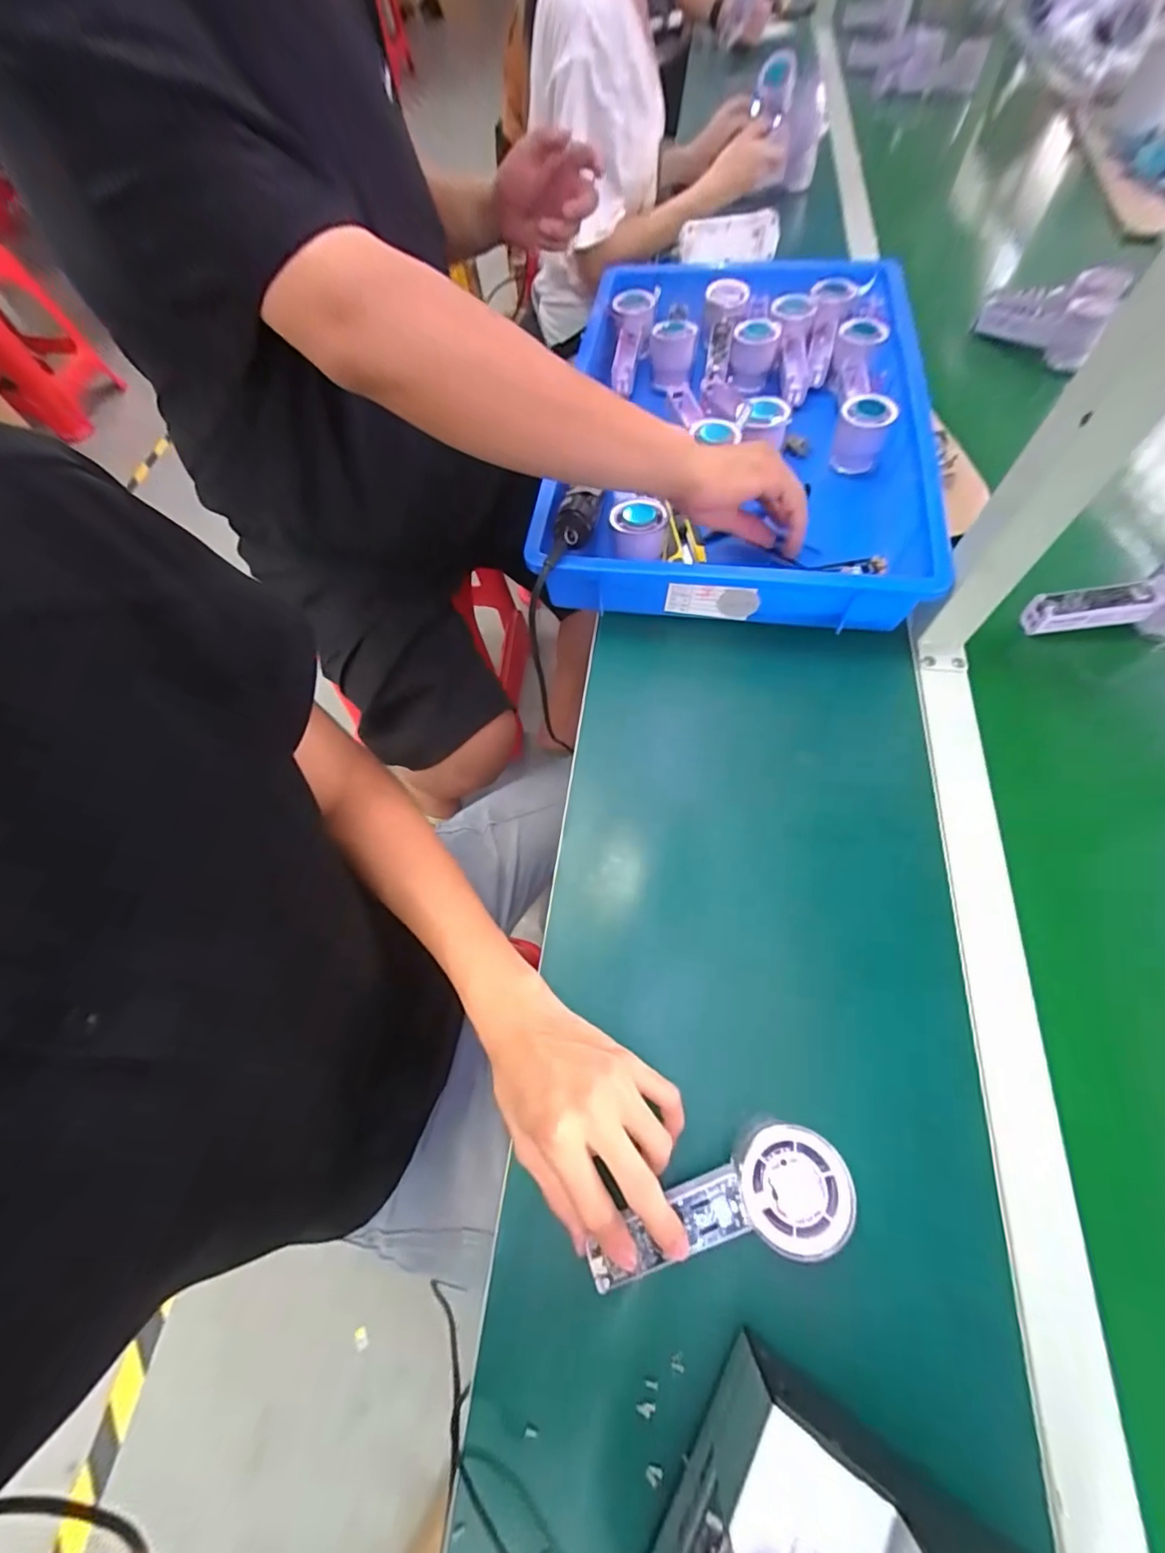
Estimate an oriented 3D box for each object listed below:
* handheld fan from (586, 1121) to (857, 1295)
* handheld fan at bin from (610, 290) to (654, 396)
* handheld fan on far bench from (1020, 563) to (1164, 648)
[{"bbox_3d":[0.074,0.242,0.294,0.146,0.021,0.058,-28,64,9],"label":"handheld fan"},{"bbox_3d":[0.058,-0.558,0.696,0.052,0.052,0.133,8,80,7],"label":"handheld fan at bin"},{"bbox_3d":[0.485,-0.156,0.475,0.143,0.065,0.047,-6,64,1],"label":"handheld fan on far bench"}]

